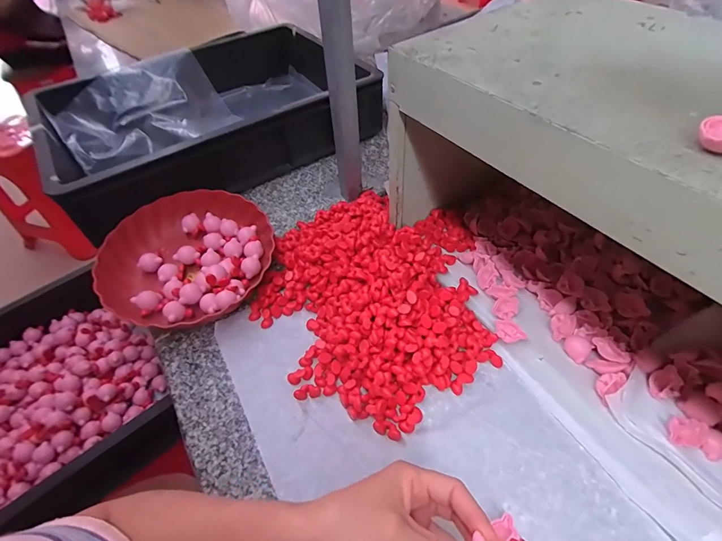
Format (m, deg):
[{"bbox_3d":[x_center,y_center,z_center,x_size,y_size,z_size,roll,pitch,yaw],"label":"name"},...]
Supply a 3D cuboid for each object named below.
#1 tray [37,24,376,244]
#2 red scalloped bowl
[{"bbox_3d":[-0.326,-0.325,0.772,0.566,0.121,0.459,-30,54,-21],"label":"tray"},{"bbox_3d":[-0.259,-0.024,0.560,0.231,0.067,0.233,-1,50,2],"label":"red scalloped bowl"}]

